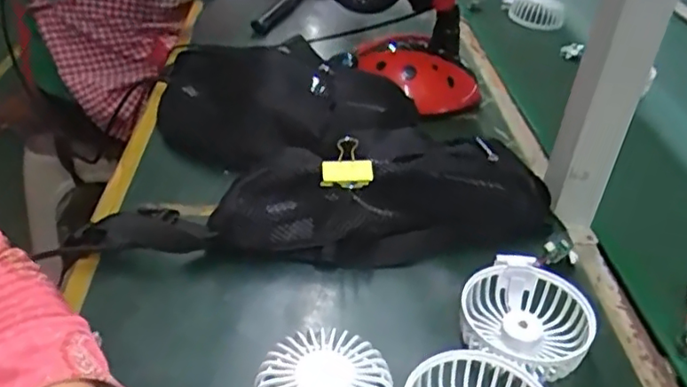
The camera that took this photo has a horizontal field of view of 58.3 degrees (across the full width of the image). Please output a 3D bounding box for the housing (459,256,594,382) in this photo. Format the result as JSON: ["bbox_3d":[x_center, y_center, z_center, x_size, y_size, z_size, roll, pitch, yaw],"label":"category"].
[{"bbox_3d":[0.129,0.094,0.445,0.091,0.035,0.097,31,44,34],"label":"housing"}]

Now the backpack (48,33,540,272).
[{"bbox_3d":[-0.019,-0.049,0.596,0.376,0.082,0.284,3,35,1],"label":"backpack"}]

